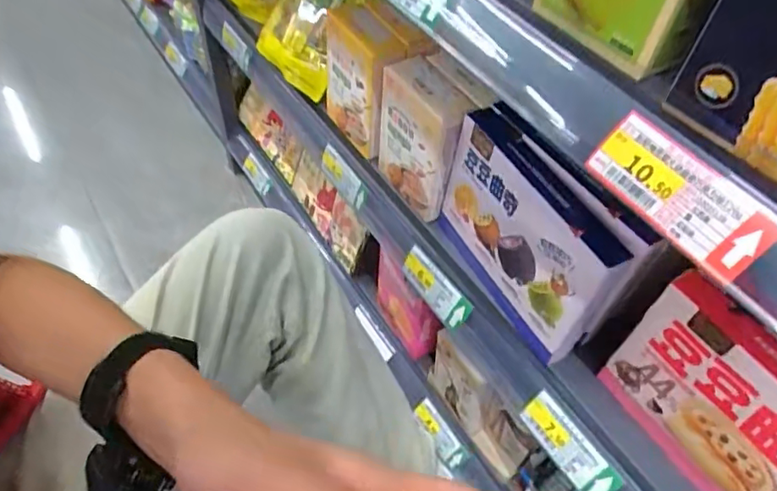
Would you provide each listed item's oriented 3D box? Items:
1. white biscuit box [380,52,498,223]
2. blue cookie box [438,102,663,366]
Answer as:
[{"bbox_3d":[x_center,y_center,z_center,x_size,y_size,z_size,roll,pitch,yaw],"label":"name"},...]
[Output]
[{"bbox_3d":[0.042,-0.111,0.592,0.055,0.147,0.110,-28,59,-23],"label":"white biscuit box"},{"bbox_3d":[0.124,-0.016,0.504,0.057,0.148,0.186,-24,57,-21],"label":"blue cookie box"}]

